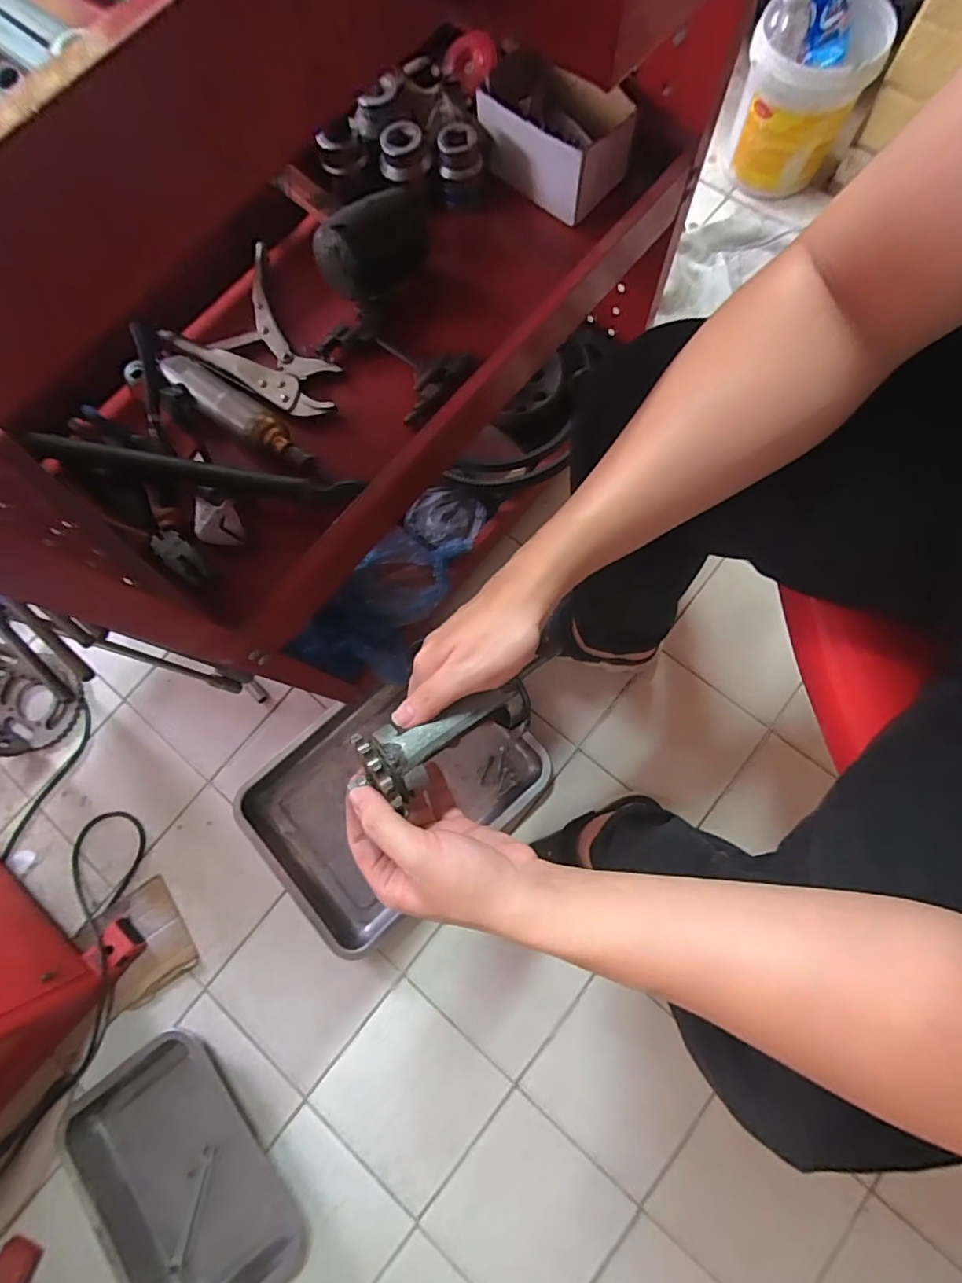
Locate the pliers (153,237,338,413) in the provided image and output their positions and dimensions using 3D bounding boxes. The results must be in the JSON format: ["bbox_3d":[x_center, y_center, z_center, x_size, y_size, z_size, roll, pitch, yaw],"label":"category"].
[{"bbox_3d":[-0.217,-0.296,0.533,0.128,0.024,0.182,-42,78,-7],"label":"pliers"}]

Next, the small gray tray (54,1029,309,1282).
[{"bbox_3d":[-0.383,0.687,0.660,0.204,0.037,0.317,-39,77,-9],"label":"small gray tray"}]

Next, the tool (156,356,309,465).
[{"bbox_3d":[-0.231,-0.223,0.511,0.167,0.031,0.041,37,81,10],"label":"tool"}]

